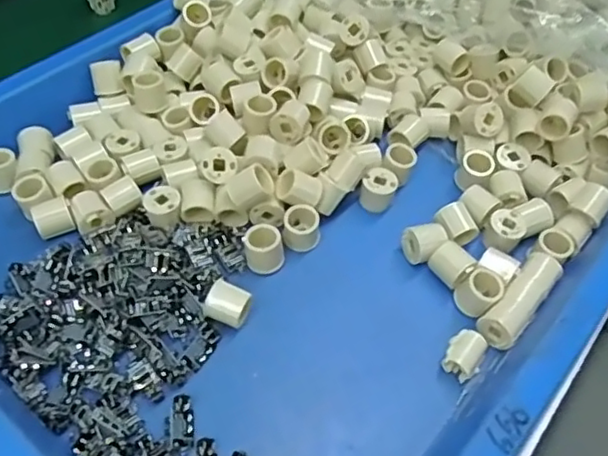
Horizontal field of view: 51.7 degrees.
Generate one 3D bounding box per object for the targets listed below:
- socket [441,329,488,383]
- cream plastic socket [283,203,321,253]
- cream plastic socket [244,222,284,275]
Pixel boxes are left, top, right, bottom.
[{"bbox_3d":[0.079,0.062,0.306,0.017,0.013,0.022,28,54,18],"label":"socket"},{"bbox_3d":[-0.001,-0.001,0.341,0.019,0.020,0.019,5,50,1],"label":"cream plastic socket"},{"bbox_3d":[-0.021,0.011,0.331,0.020,0.019,0.018,1,50,-2],"label":"cream plastic socket"}]

